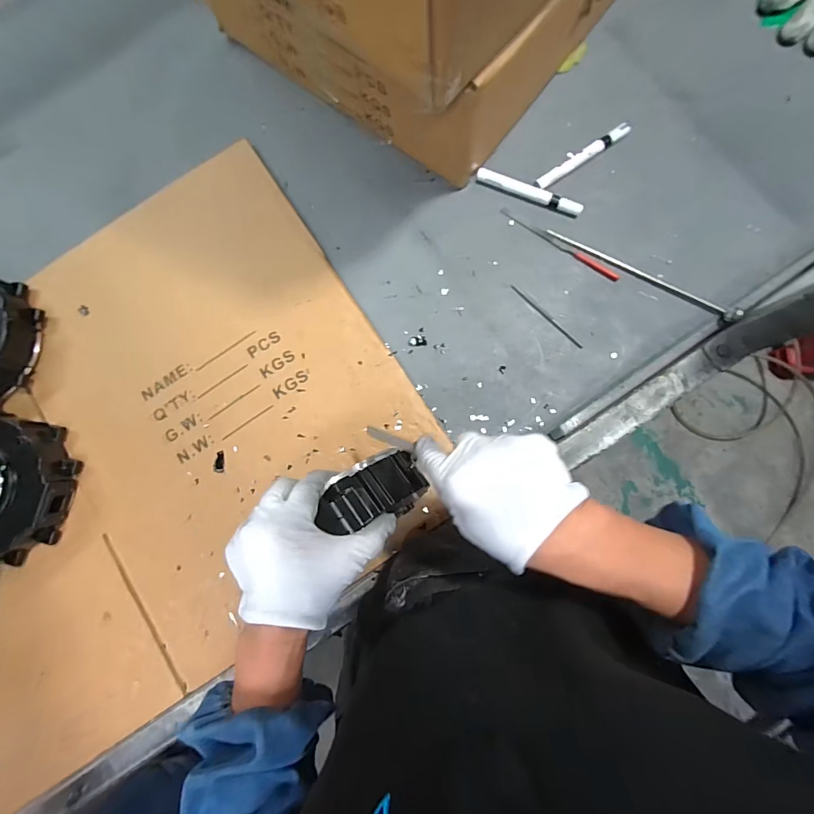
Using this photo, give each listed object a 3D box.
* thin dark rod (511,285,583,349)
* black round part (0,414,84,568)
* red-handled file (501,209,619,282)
[{"bbox_3d":[0.180,-0.116,0.531,0.118,0.007,0.005,44,87,9],"label":"thin dark rod"},{"bbox_3d":[-0.509,0.096,0.517,0.166,0.059,0.161,-1,82,4],"label":"black round part"},{"bbox_3d":[0.200,-0.213,0.542,0.172,0.009,0.013,33,86,8],"label":"red-handled file"}]

